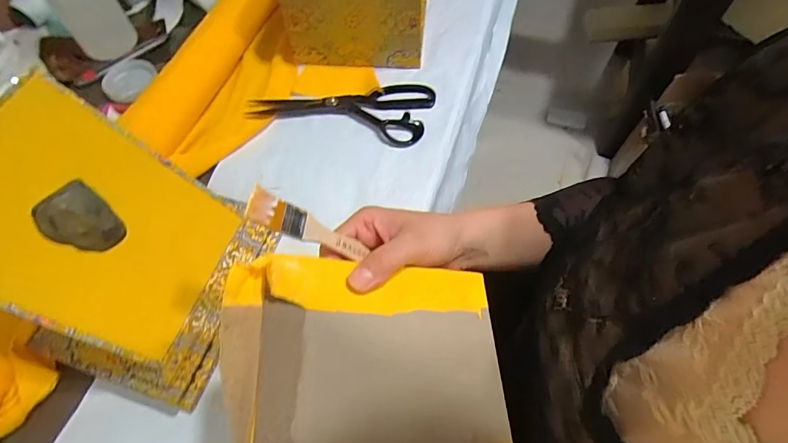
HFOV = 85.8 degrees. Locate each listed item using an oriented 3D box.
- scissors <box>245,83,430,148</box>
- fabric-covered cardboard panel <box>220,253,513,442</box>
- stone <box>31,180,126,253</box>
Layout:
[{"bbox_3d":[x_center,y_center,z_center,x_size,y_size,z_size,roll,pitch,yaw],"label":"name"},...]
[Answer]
[{"bbox_3d":[-0.073,-0.151,0.559,0.241,0.012,0.097,6,60,5],"label":"scissors"},{"bbox_3d":[-0.011,0.103,0.271,0.185,0.013,0.157,8,59,-22],"label":"fabric-covered cardboard panel"},{"bbox_3d":[-0.243,0.000,0.332,0.021,0.056,0.044,-17,31,22],"label":"stone"}]

